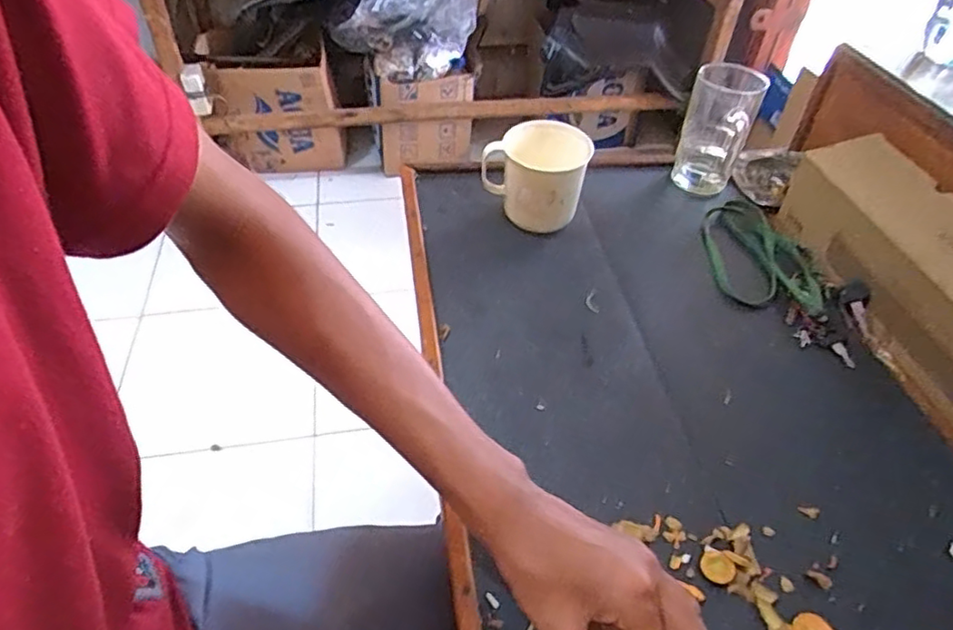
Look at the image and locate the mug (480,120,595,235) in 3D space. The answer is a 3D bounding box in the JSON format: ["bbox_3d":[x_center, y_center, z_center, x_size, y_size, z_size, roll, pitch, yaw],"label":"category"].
[{"bbox_3d":[0.063,-0.150,0.673,0.113,0.096,0.088,8,48,9],"label":"mug"}]

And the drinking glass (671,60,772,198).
[{"bbox_3d":[0.272,-0.211,0.710,0.071,0.123,0.087,15,50,16],"label":"drinking glass"}]

